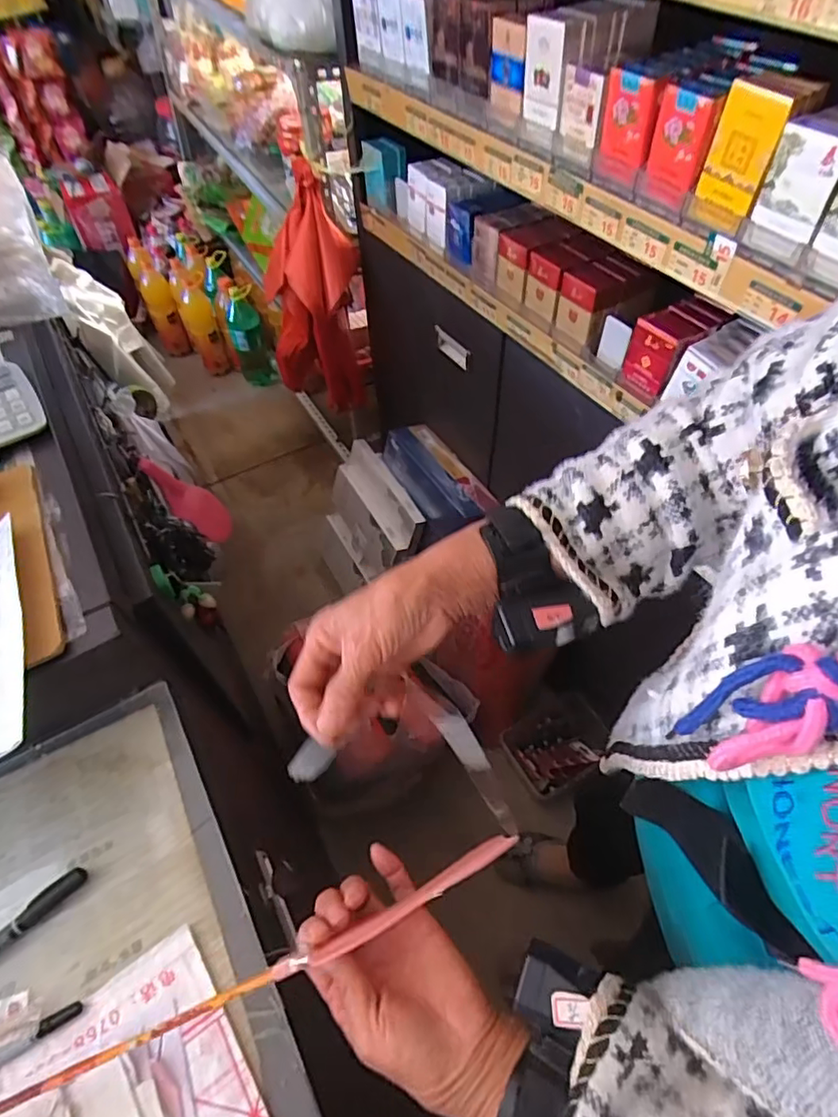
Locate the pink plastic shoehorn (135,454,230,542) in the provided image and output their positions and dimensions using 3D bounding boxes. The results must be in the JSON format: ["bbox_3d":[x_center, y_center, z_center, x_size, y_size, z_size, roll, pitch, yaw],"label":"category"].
[{"bbox_3d":[-0.349,-0.089,0.859,0.054,0.193,0.028,-28,53,6],"label":"pink plastic shoehorn"}]

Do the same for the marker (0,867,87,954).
[{"bbox_3d":[-0.278,0.251,0.358,0.137,0.011,0.013,-37,59,-25],"label":"marker"}]

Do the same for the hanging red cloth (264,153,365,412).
[{"bbox_3d":[-0.214,-0.507,1.156,0.194,0.436,0.174,-5,51,-3],"label":"hanging red cloth"}]

